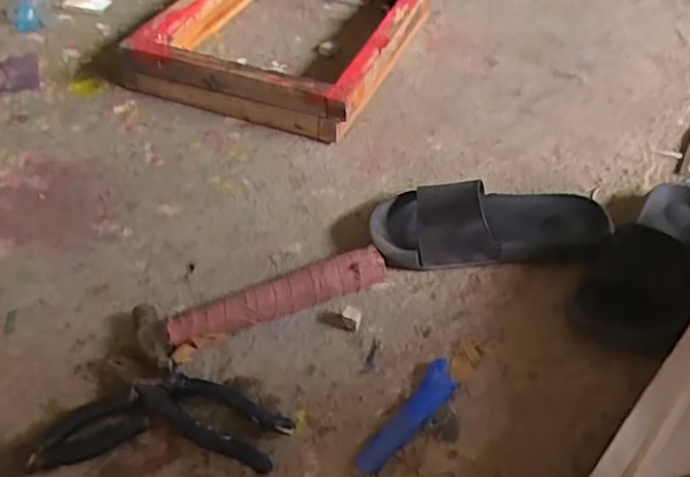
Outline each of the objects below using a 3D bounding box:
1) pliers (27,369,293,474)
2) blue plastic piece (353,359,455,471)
[{"bbox_3d":[-0.159,0.162,0.552,0.214,0.019,0.089,1,47,-2],"label":"pliers"},{"bbox_3d":[0.062,0.165,0.570,0.032,0.011,0.136,31,53,24],"label":"blue plastic piece"}]

